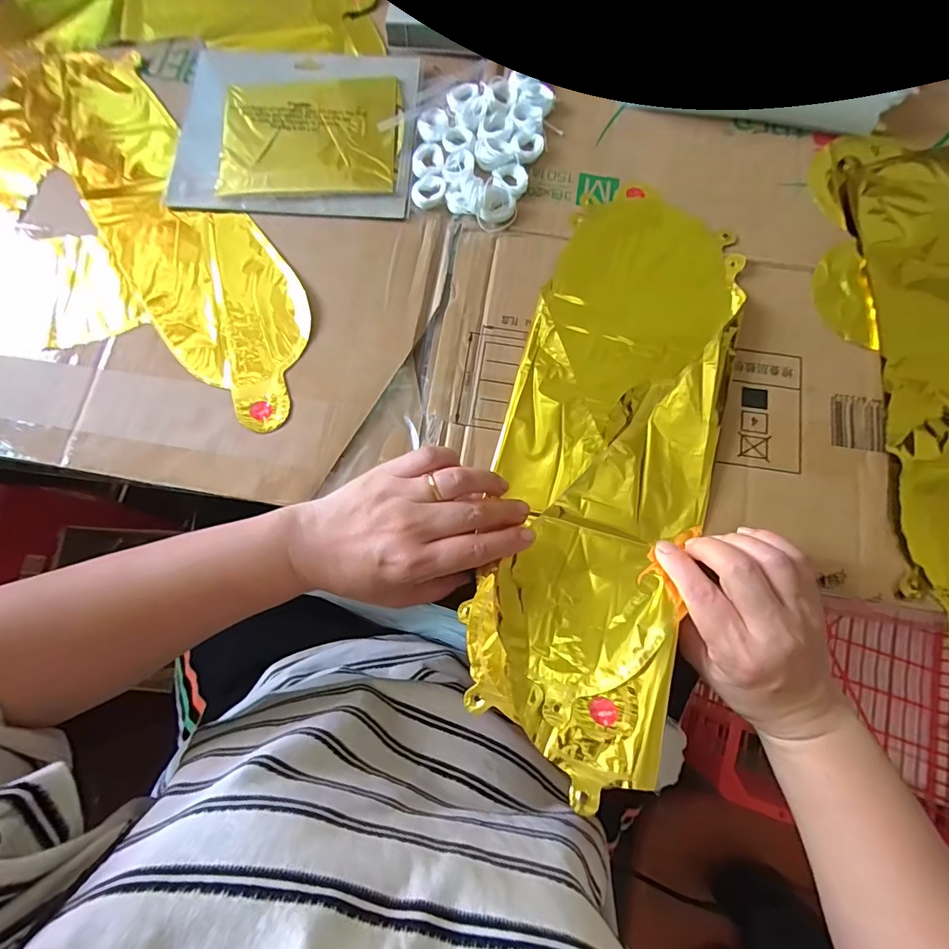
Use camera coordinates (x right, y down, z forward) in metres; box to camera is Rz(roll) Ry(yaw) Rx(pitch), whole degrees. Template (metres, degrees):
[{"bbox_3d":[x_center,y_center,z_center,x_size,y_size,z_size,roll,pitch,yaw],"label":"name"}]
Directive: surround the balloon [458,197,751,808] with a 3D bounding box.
[{"bbox_3d":[0.095,-0.024,0.317,0.142,0.026,0.403,14,75,4],"label":"balloon"}]

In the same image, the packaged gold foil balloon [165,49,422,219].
[{"bbox_3d":[-0.151,-0.298,0.387,0.200,0.006,0.173,3,77,2],"label":"packaged gold foil balloon"}]

